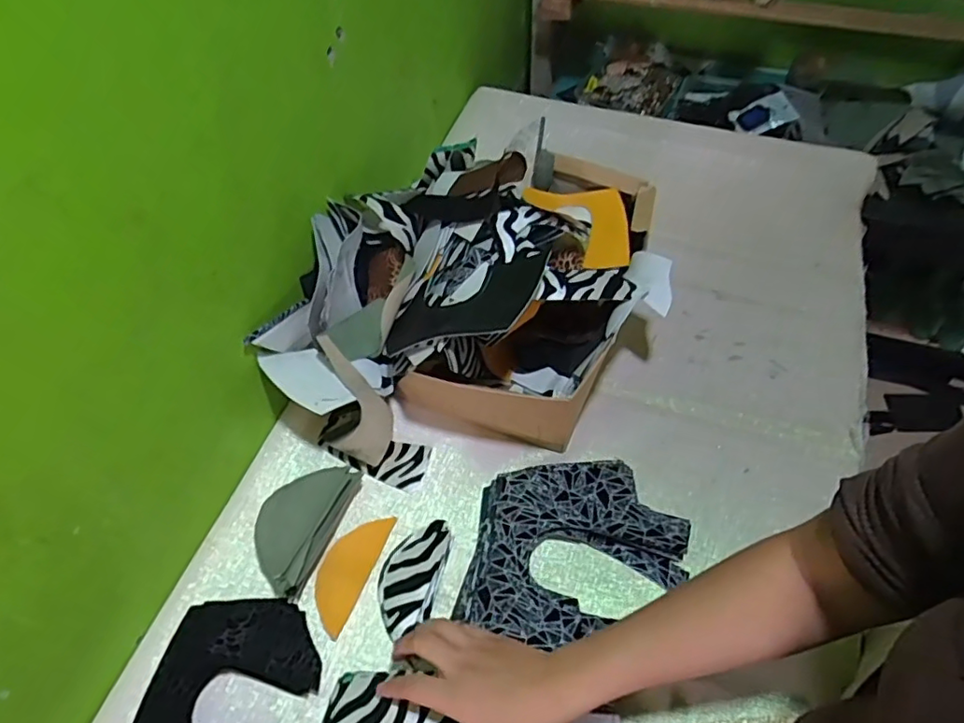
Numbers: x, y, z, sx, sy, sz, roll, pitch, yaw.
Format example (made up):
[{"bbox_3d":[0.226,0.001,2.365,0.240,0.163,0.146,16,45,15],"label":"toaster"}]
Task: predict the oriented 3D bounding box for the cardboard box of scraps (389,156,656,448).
[{"bbox_3d":[0.063,-0.083,0.658,0.233,0.154,0.337,19,58,15],"label":"cardboard box of scraps"}]

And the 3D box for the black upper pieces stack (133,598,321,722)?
[{"bbox_3d":[-0.210,0.281,0.488,0.124,0.032,0.162,13,56,11],"label":"black upper pieces stack"}]

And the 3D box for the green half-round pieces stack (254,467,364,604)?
[{"bbox_3d":[-0.173,0.153,0.566,0.068,0.034,0.127,17,57,14],"label":"green half-round pieces stack"}]

